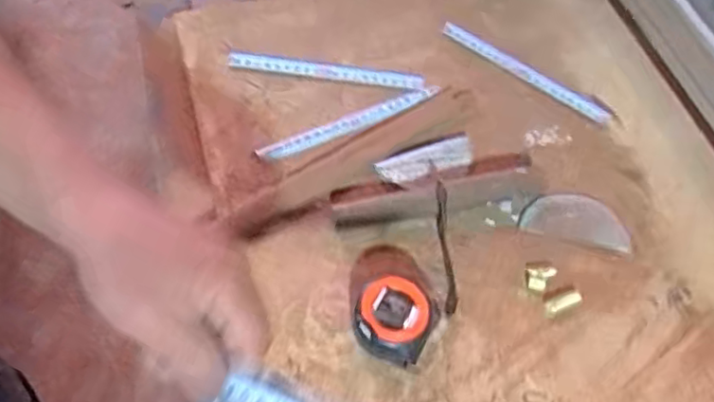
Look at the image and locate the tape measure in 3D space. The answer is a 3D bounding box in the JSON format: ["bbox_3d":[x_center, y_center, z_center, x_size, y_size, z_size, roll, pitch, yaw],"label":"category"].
[{"bbox_3d":[0.029,0.090,0.471,0.056,0.042,0.052,30,58,15],"label":"tape measure"}]

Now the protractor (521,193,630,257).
[{"bbox_3d":[0.197,0.016,0.558,0.095,0.004,0.051,14,59,6],"label":"protractor"}]

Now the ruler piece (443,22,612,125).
[{"bbox_3d":[0.174,-0.136,0.650,0.195,0.007,0.020,35,79,18],"label":"ruler piece"}]

